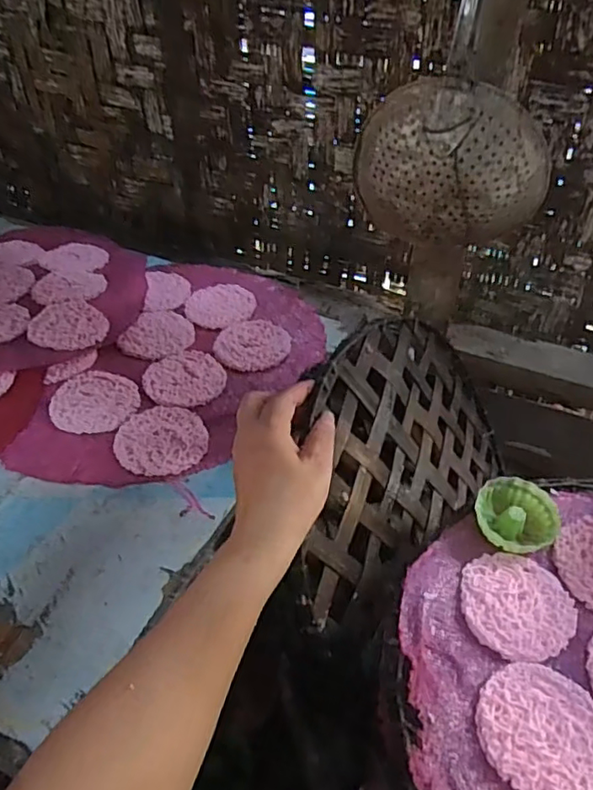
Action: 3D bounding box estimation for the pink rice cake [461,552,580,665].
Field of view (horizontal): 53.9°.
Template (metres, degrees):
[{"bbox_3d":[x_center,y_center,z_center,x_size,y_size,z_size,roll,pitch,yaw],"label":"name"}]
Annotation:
[{"bbox_3d":[0.156,0.146,0.411,0.078,0.007,0.075,3,41,-2],"label":"pink rice cake"}]

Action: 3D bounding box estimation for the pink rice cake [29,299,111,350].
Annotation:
[{"bbox_3d":[-0.242,-0.075,0.621,0.076,0.008,0.080,3,41,-2],"label":"pink rice cake"}]

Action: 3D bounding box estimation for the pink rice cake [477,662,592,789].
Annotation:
[{"bbox_3d":[0.149,0.200,0.346,0.078,0.006,0.077,3,41,-2],"label":"pink rice cake"}]

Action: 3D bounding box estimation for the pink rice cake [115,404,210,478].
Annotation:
[{"bbox_3d":[-0.120,0.037,0.517,0.076,0.007,0.081,4,44,-4],"label":"pink rice cake"}]

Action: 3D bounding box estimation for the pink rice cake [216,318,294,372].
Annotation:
[{"bbox_3d":[-0.048,-0.056,0.624,0.079,0.006,0.077,-18,46,-24],"label":"pink rice cake"}]

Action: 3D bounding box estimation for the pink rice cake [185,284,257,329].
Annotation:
[{"bbox_3d":[-0.087,-0.106,0.677,0.078,0.010,0.086,8,41,4],"label":"pink rice cake"}]

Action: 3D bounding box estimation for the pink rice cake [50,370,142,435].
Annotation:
[{"bbox_3d":[-0.189,0.007,0.547,0.078,0.004,0.076,3,41,-2],"label":"pink rice cake"}]

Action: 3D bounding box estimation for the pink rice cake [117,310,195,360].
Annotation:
[{"bbox_3d":[-0.147,-0.065,0.632,0.072,0.006,0.087,13,41,9],"label":"pink rice cake"}]

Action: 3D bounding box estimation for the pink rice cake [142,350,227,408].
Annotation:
[{"bbox_3d":[-0.109,-0.016,0.577,0.078,0.004,0.076,4,44,-4],"label":"pink rice cake"}]

